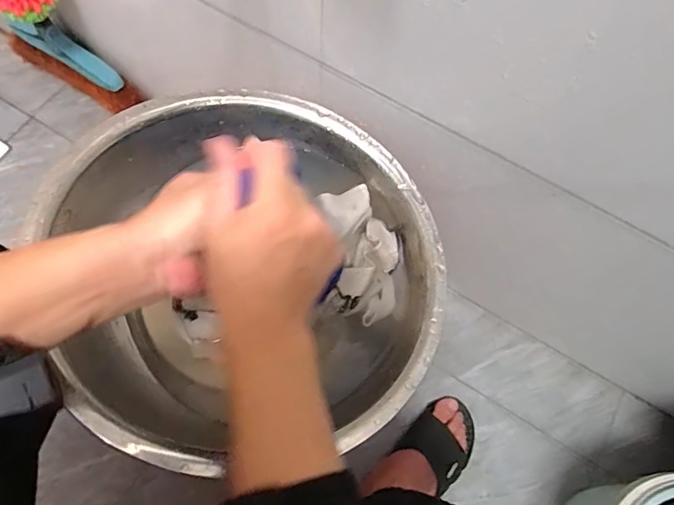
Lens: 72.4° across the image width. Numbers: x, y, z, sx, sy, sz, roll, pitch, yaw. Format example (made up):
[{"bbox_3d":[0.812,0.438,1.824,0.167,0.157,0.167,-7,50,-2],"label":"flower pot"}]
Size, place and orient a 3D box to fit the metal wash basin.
[{"bbox_3d":[-0.073,0.009,0.466,0.335,0.138,0.364,1,70,-3],"label":"metal wash basin"}]

